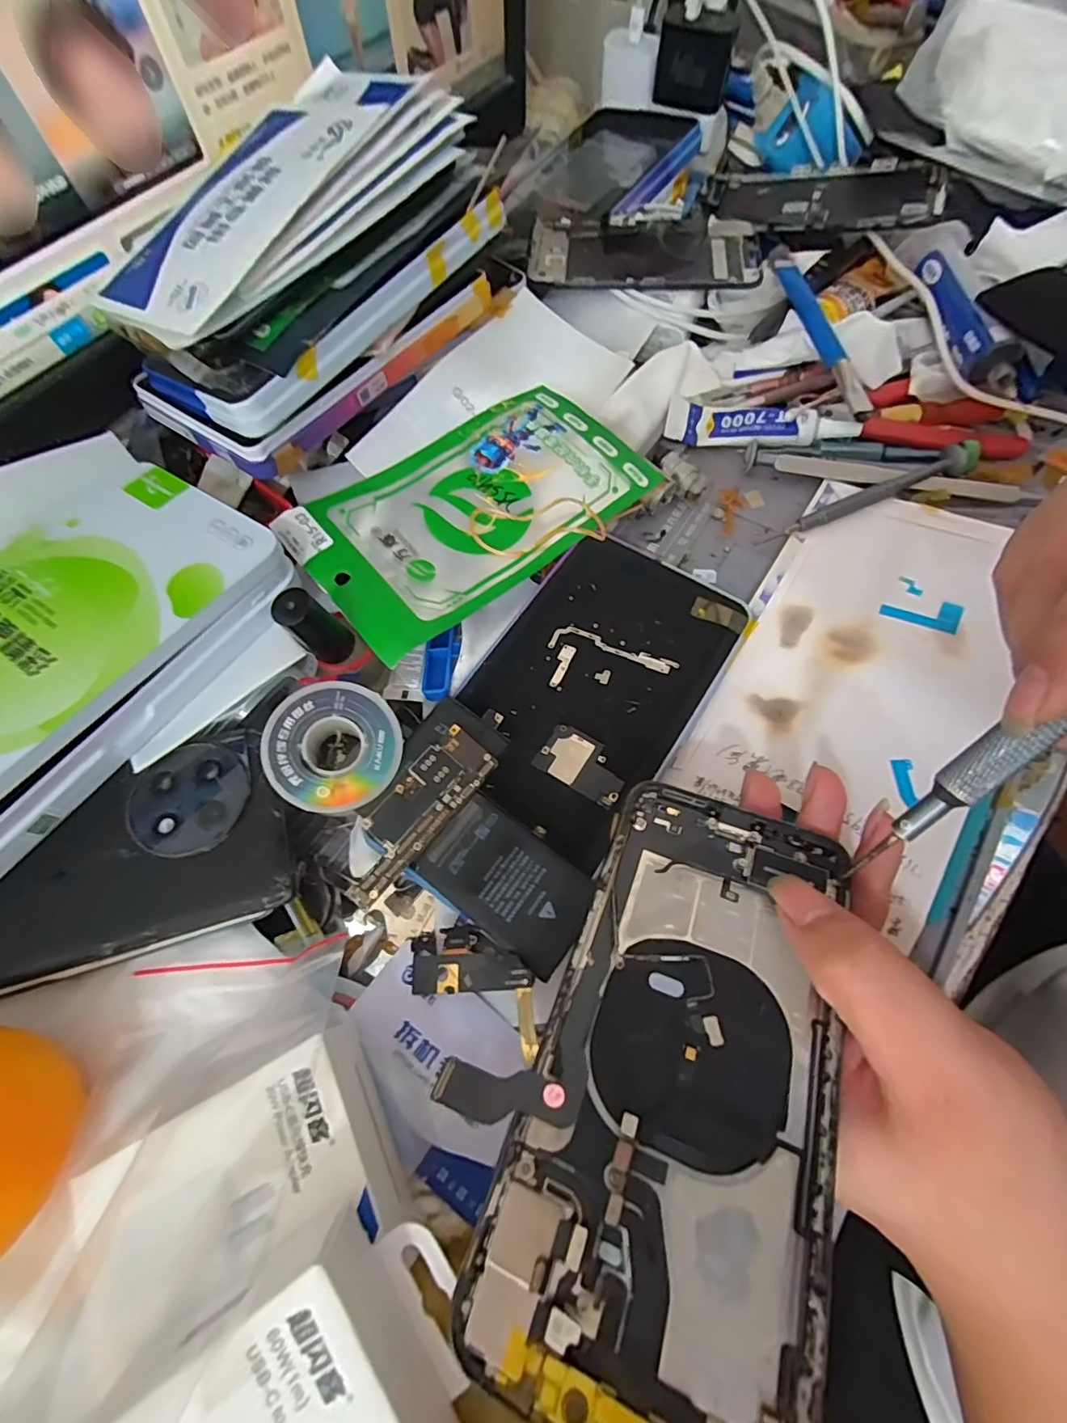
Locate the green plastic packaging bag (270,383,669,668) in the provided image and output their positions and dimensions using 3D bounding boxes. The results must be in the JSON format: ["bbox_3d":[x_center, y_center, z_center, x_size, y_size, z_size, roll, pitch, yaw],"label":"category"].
[{"bbox_3d":[-0.030,-0.109,0.274,0.177,0.019,0.106,-35,74,-13],"label":"green plastic packaging bag"}]

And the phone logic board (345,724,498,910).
[{"bbox_3d":[-0.049,0.041,0.219,0.027,0.004,0.077,37,74,18],"label":"phone logic board"}]

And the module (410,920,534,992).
[{"bbox_3d":[-0.024,0.094,0.205,0.052,0.004,0.024,-15,50,22],"label":"module"}]

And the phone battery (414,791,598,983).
[{"bbox_3d":[-0.010,0.066,0.211,0.065,0.008,0.040,34,73,17],"label":"phone battery"}]

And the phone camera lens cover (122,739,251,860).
[{"bbox_3d":[-0.134,0.033,0.207,0.041,0.004,0.043,14,68,10],"label":"phone camera lens cover"}]

